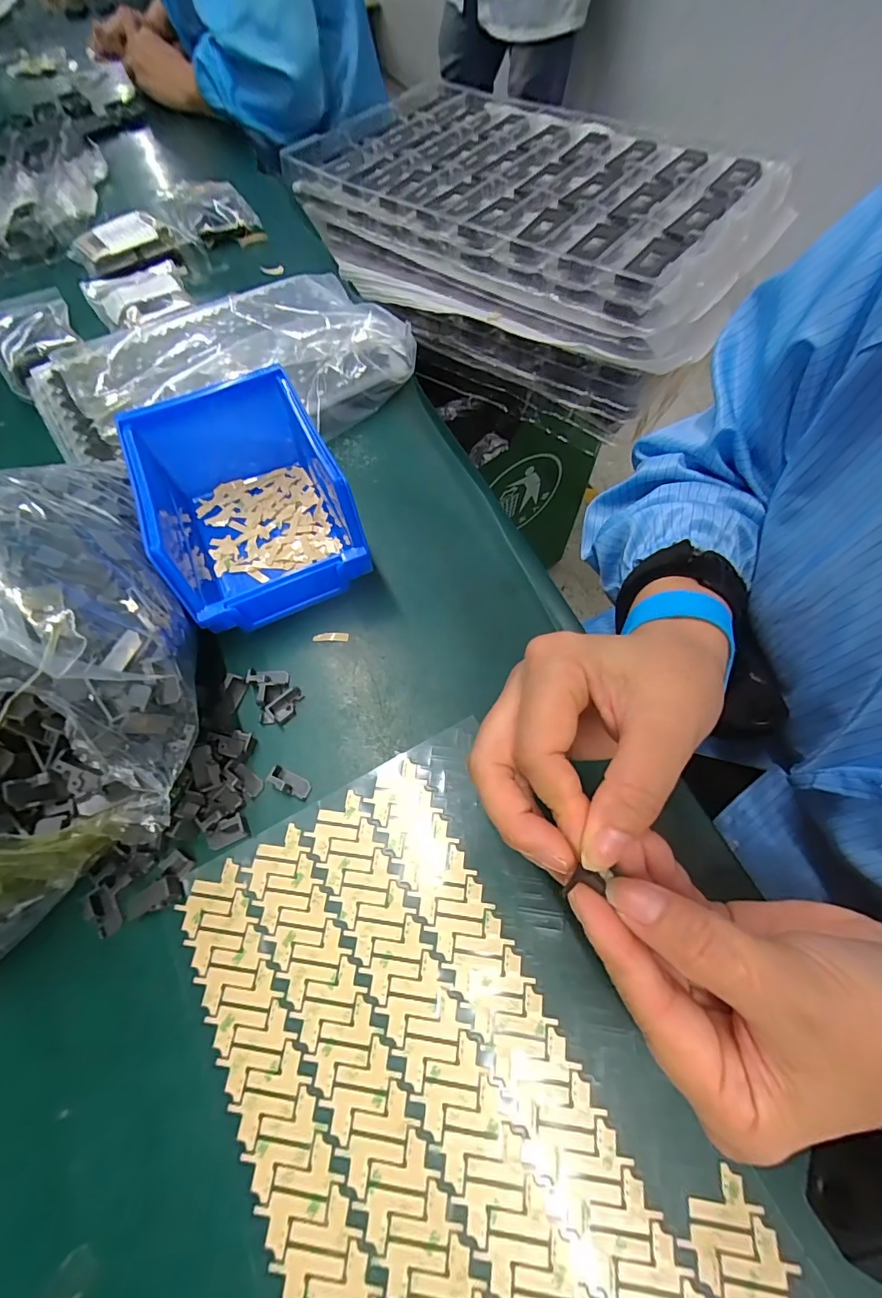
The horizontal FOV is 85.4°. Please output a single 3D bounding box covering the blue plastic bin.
[{"bbox_3d":[-0.119,-0.087,0.295,0.105,0.070,0.135,-26,66,-10],"label":"blue plastic bin"}]

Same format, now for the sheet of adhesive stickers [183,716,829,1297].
[{"bbox_3d":[-0.001,0.171,0.200,0.163,0.004,0.244,-26,66,-10],"label":"sheet of adhesive stickers"}]

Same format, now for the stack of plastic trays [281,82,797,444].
[{"bbox_3d":[0.103,-0.489,0.590,0.505,0.159,0.315,34,71,18],"label":"stack of plastic trays"}]

